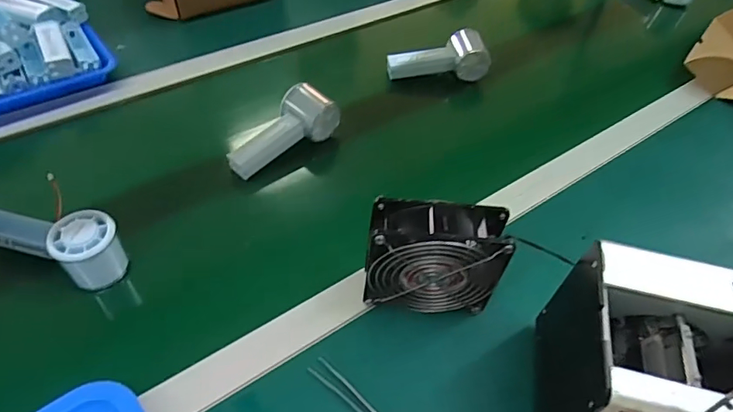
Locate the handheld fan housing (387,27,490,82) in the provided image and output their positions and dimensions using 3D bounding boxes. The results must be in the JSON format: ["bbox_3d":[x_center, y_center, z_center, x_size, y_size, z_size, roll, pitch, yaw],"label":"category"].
[{"bbox_3d":[0.106,-0.229,0.747,0.145,0.050,0.070,-5,49,-9],"label":"handheld fan housing"}]

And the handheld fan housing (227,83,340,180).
[{"bbox_3d":[-0.106,-0.091,0.616,0.148,0.047,0.059,-41,62,-19],"label":"handheld fan housing"}]

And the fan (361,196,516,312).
[{"bbox_3d":[0.059,0.052,0.454,0.118,0.124,0.047,2,49,-3],"label":"fan"}]

